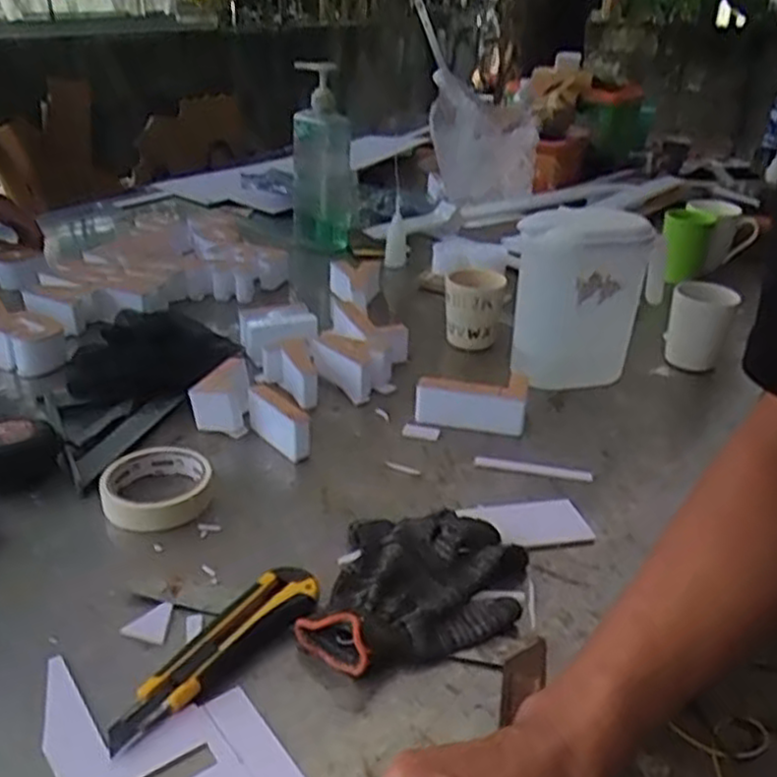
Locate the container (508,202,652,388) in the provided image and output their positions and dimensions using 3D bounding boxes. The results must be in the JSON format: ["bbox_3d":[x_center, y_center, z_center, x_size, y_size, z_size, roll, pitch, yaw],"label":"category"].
[{"bbox_3d":[0.200,-0.099,0.823,0.144,0.194,0.093,-5,21,-15],"label":"container"}]

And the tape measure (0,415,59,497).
[{"bbox_3d":[-0.345,0.053,0.675,0.087,0.038,0.095,-12,31,-26],"label":"tape measure"}]

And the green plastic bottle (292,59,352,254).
[{"bbox_3d":[-0.100,-0.351,1.163,0.097,0.268,0.067,3,30,-2],"label":"green plastic bottle"}]

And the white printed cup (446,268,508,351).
[{"bbox_3d":[0.104,-0.100,0.932,0.073,0.086,0.068,6,28,8],"label":"white printed cup"}]

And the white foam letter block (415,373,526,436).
[{"bbox_3d":[0.087,0.011,0.775,0.108,0.046,0.056,7,28,9],"label":"white foam letter block"}]

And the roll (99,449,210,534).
[{"bbox_3d":[-0.198,0.083,0.641,0.089,0.026,0.091,2,27,-1],"label":"roll"}]

